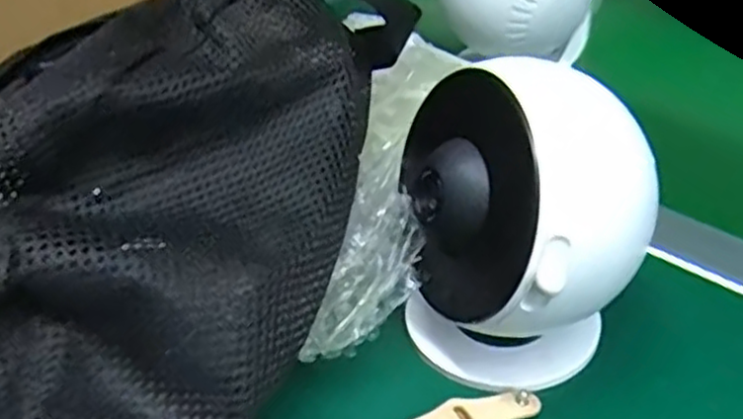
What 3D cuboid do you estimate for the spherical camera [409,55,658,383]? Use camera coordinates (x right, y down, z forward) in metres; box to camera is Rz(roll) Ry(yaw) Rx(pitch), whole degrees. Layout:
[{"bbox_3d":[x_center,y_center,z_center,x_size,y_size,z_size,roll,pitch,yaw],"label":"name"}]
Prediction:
[{"bbox_3d":[0.060,0.009,0.292,0.092,0.120,0.089,0,35,4],"label":"spherical camera"}]

